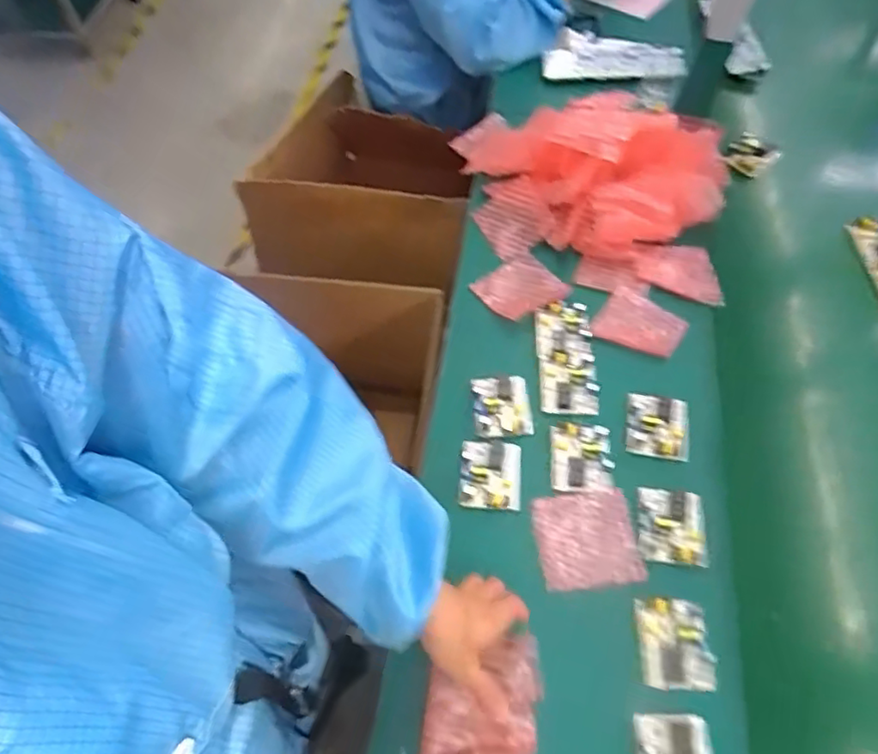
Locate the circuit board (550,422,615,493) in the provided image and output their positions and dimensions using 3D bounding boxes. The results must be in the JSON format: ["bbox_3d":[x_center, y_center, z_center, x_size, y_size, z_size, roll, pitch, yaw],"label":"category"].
[{"bbox_3d":[0.166,0.092,0.705,0.067,0.016,0.084,3,59,3],"label":"circuit board"}]

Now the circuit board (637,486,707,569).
[{"bbox_3d":[0.256,0.163,0.663,0.070,0.017,0.082,8,60,6],"label":"circuit board"}]

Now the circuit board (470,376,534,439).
[{"bbox_3d":[0.078,0.035,0.747,0.069,0.018,0.081,-5,59,-1],"label":"circuit board"}]

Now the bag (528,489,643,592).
[{"bbox_3d":[0.162,0.180,0.664,0.105,0.009,0.101,-6,59,-2],"label":"bag"}]

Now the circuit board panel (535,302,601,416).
[{"bbox_3d":[0.162,-0.028,0.777,0.068,0.013,0.158,-1,59,1],"label":"circuit board panel"}]

